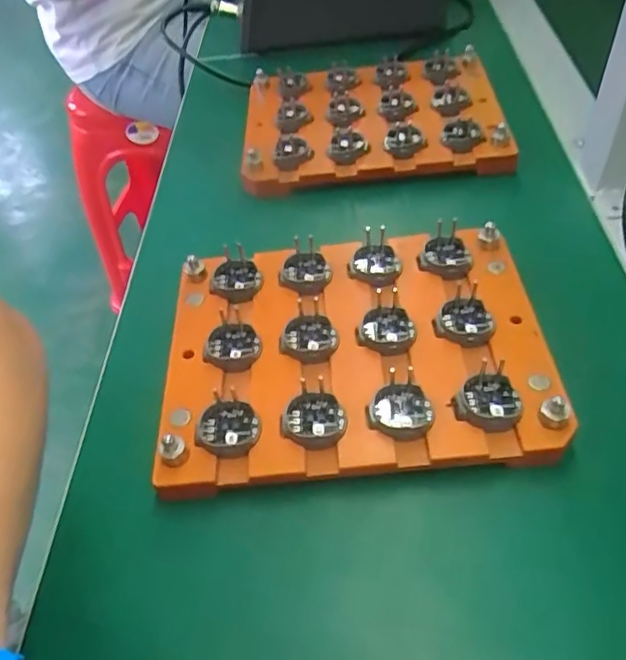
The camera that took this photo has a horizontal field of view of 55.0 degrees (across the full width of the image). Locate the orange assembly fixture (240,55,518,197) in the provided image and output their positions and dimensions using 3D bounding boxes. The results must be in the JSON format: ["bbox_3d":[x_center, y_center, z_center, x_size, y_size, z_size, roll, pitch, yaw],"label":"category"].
[{"bbox_3d":[0.044,-0.163,0.461,0.189,0.030,0.144,-5,49,1],"label":"orange assembly fixture"}]

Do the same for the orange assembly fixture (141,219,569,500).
[{"bbox_3d":[0.020,0.010,0.310,0.184,0.031,0.141,-5,49,1],"label":"orange assembly fixture"}]

